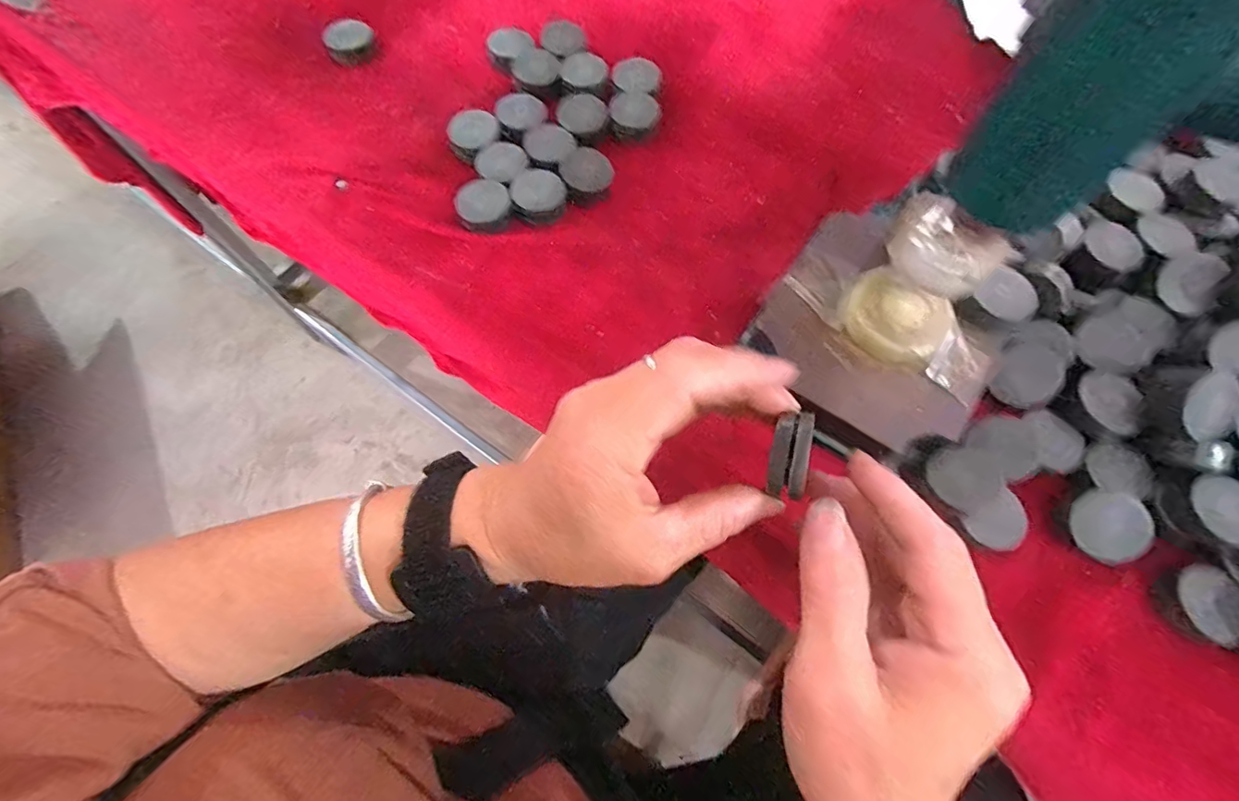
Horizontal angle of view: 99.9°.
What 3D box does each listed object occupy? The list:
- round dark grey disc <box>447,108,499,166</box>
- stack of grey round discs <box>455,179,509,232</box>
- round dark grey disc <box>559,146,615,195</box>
[{"bbox_3d":[-0.097,-0.177,0.346,0.032,0.011,0.035,0,68,-1],"label":"round dark grey disc"},{"bbox_3d":[-0.085,-0.123,0.323,0.033,0.009,0.036,-20,70,-8],"label":"stack of grey round discs"},{"bbox_3d":[-0.020,-0.149,0.335,0.034,0.004,0.034,0,68,-1],"label":"round dark grey disc"}]

